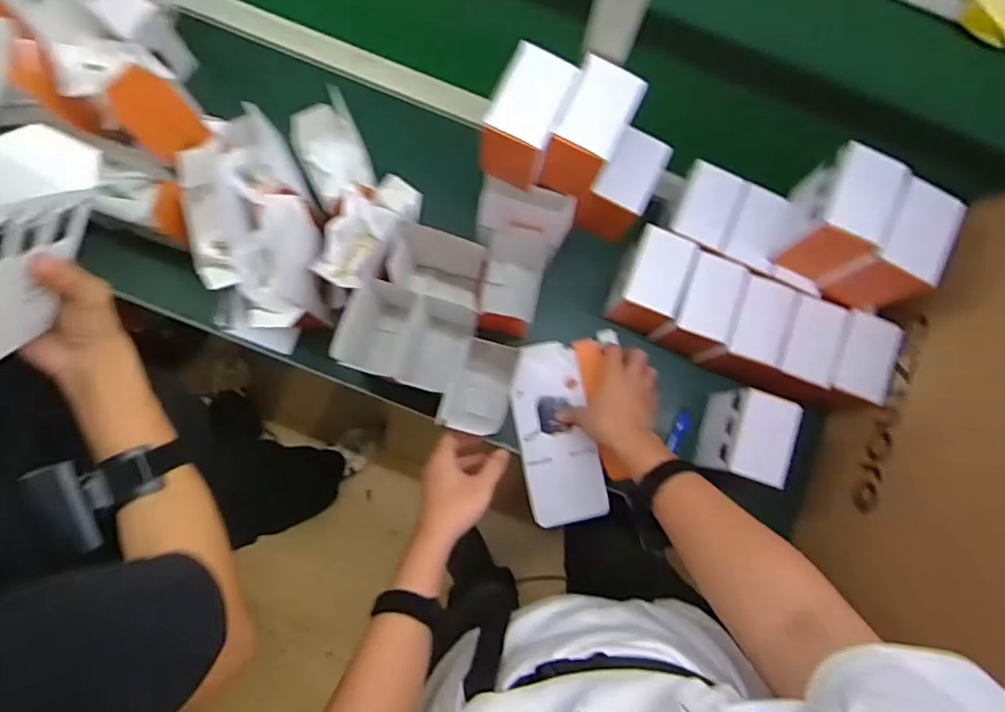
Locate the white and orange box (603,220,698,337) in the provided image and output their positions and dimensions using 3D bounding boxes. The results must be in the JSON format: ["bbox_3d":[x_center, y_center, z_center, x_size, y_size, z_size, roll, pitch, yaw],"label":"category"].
[{"bbox_3d":[0.180,-0.088,0.729,0.072,0.102,0.111,19,81,0],"label":"white and orange box"}]

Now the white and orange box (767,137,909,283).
[{"bbox_3d":[0.362,-0.152,0.636,0.071,0.121,0.101,18,81,0],"label":"white and orange box"}]

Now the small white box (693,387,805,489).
[{"bbox_3d":[0.297,0.100,0.711,0.070,0.113,0.103,13,81,-1],"label":"small white box"}]

